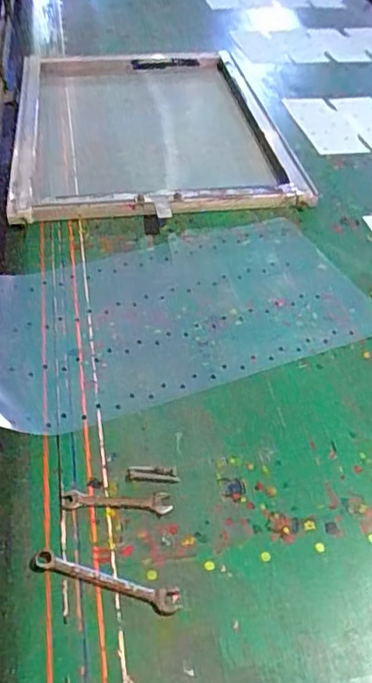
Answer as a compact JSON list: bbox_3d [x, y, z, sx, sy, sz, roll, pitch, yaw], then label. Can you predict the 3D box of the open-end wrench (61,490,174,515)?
[{"bbox_3d":[-0.073,0.171,0.637,0.113,0.007,0.025,0,44,-1],"label":"open-end wrench"}]

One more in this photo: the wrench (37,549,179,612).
[{"bbox_3d":[-0.077,0.229,0.575,0.147,0.011,0.022,12,45,11],"label":"wrench"}]

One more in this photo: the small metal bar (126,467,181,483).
[{"bbox_3d":[-0.036,0.146,0.663,0.057,0.004,0.018,0,44,-1],"label":"small metal bar"}]

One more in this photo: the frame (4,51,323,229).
[{"bbox_3d":[-0.098,-0.504,1.357,0.572,0.054,0.832,-7,45,-8],"label":"frame"}]

